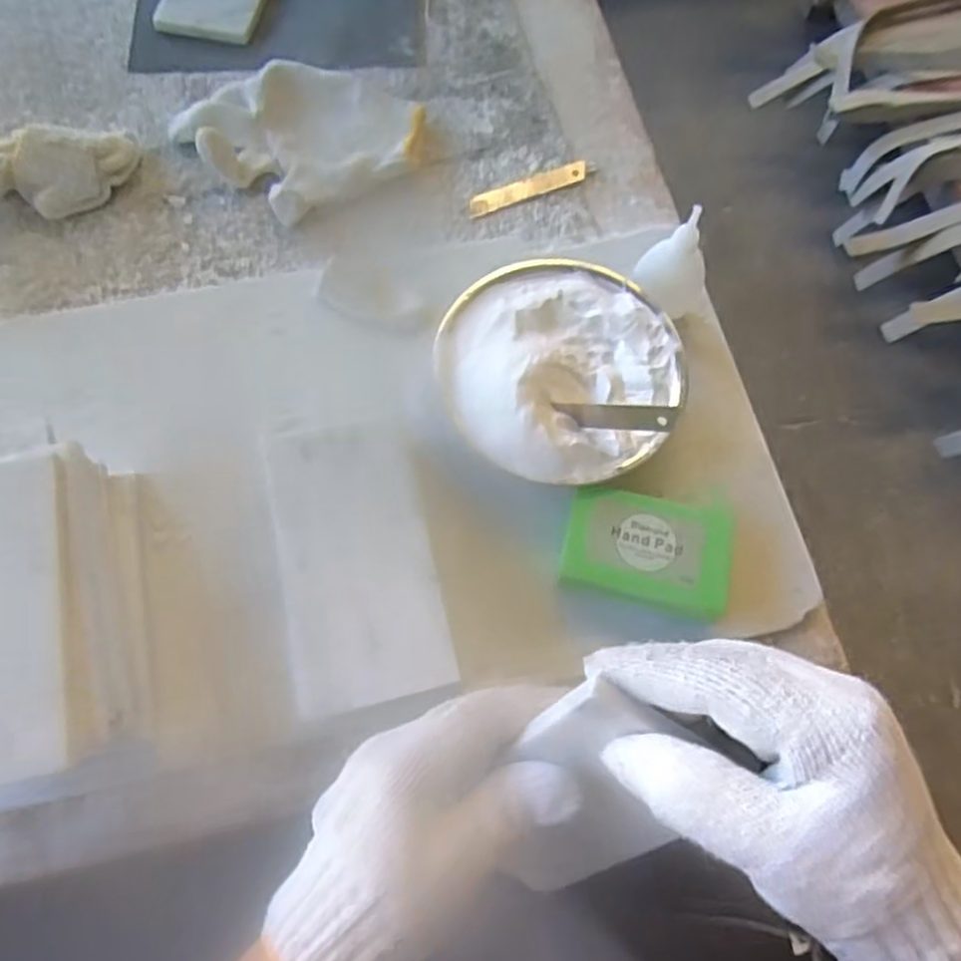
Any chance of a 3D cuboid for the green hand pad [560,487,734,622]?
[{"bbox_3d":[0.102,0.043,0.450,0.099,0.013,0.067,8,69,-1],"label":"green hand pad"}]

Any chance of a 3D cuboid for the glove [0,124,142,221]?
[{"bbox_3d":[-0.311,-0.208,0.514,0.141,0.043,0.051,-15,71,-9],"label":"glove"}]

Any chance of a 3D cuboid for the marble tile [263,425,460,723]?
[{"bbox_3d":[-0.065,0.039,0.384,0.076,0.011,0.147,-11,71,-8],"label":"marble tile"}]

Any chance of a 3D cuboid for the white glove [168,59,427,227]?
[{"bbox_3d":[-0.126,-0.255,0.541,0.150,0.031,0.124,-33,75,-15],"label":"white glove"}]

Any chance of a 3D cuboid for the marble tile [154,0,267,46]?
[{"bbox_3d":[-0.215,-0.388,0.603,0.081,0.010,0.079,12,69,0],"label":"marble tile"}]

